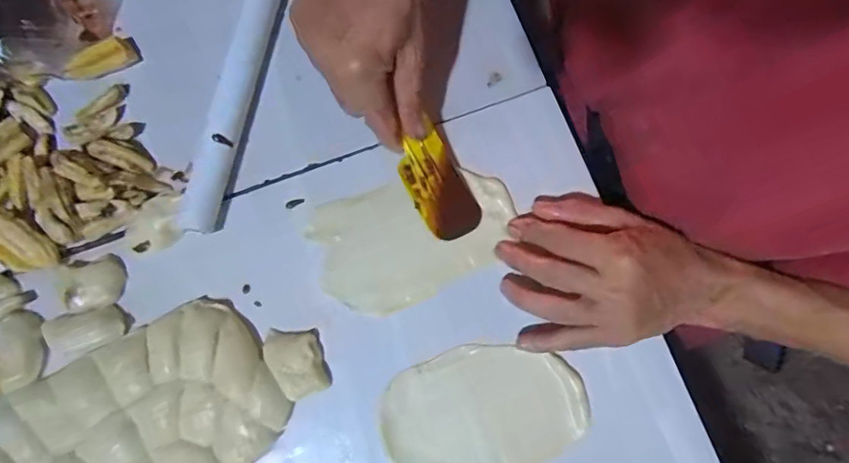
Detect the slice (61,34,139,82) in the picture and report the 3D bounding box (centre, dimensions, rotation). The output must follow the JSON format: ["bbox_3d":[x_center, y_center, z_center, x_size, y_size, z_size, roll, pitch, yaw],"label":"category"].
[{"bbox_3d":[-0.256,-0.135,0.388,0.052,0.020,0.018,-23,80,-5],"label":"slice"}]

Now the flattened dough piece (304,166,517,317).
[{"bbox_3d":[-0.006,0.002,0.373,0.148,0.008,0.091,-21,80,-5],"label":"flattened dough piece"}]

